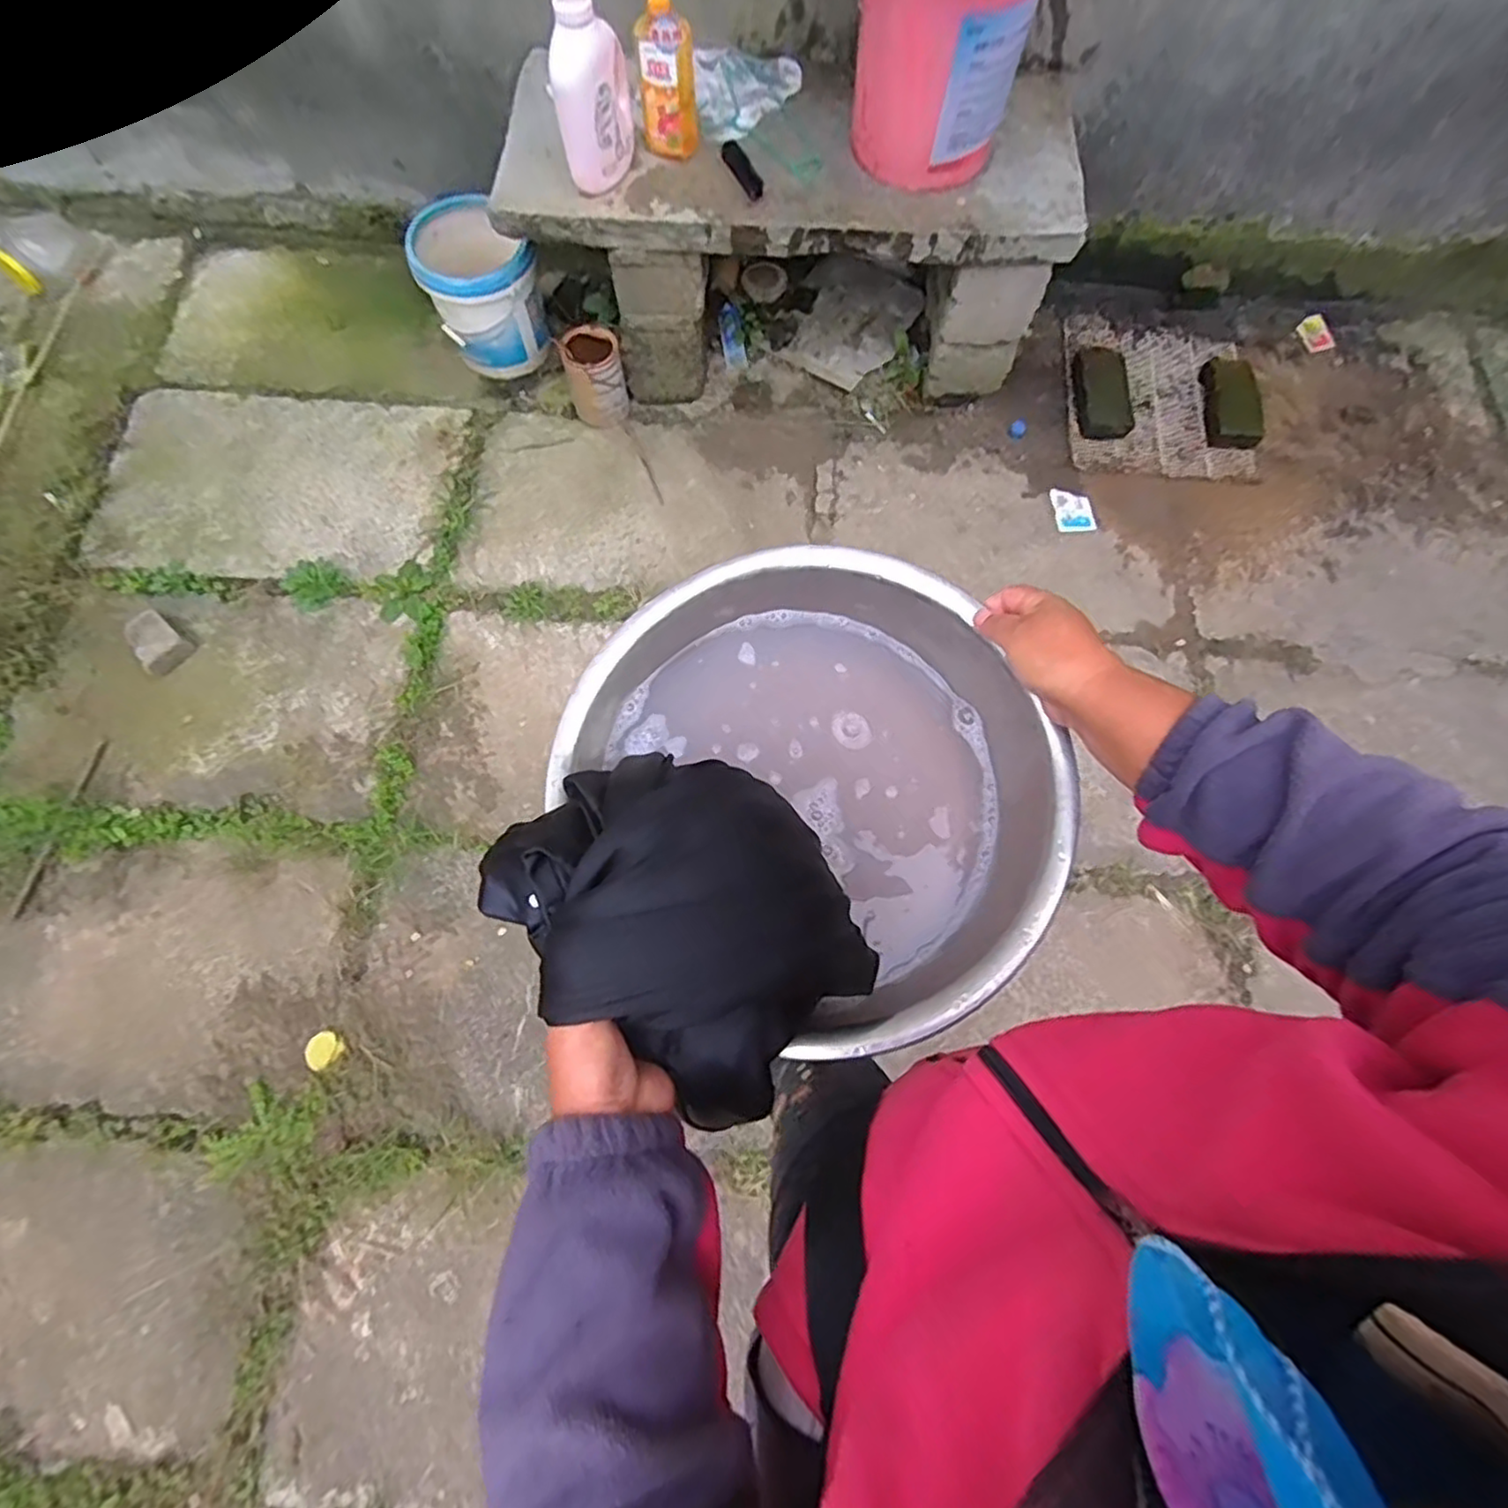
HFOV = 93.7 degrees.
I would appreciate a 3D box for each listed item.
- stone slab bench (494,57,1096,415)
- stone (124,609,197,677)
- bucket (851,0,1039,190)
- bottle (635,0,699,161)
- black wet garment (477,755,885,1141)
[{"bbox_3d":[0.065,-1.109,1.525,1.081,0.435,0.427,1,73,-1],"label":"stone slab bench"},{"bbox_3d":[-1.252,-0.238,1.467,0.123,0.055,0.100,41,77,10],"label":"stone"},{"bbox_3d":[0.315,-1.223,1.185,0.281,0.389,0.281,0,73,-1],"label":"bucket"},{"bbox_3d":[-0.154,-1.197,1.233,0.102,0.234,0.069,-5,73,-2],"label":"bottle"},{"bbox_3d":[-0.037,0.090,0.422,0.218,0.104,0.171,43,77,11],"label":"black wet garment"}]

